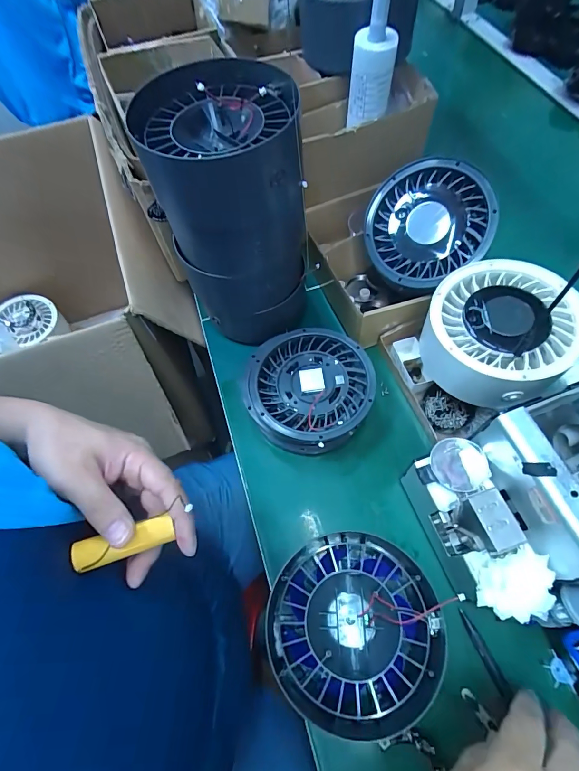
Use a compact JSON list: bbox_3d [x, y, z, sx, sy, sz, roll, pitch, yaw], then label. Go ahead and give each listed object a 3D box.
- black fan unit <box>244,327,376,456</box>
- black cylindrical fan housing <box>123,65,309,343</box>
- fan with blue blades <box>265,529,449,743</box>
[{"bbox_3d":[0.020,0.005,0.441,0.143,0.057,0.134,-1,64,3],"label":"black fan unit"},{"bbox_3d":[-0.056,-0.175,0.417,0.137,0.245,0.147,-6,64,0],"label":"black cylindrical fan housing"},{"bbox_3d":[0.053,0.211,0.330,0.143,0.058,0.144,0,64,3],"label":"fan with blue blades"}]

